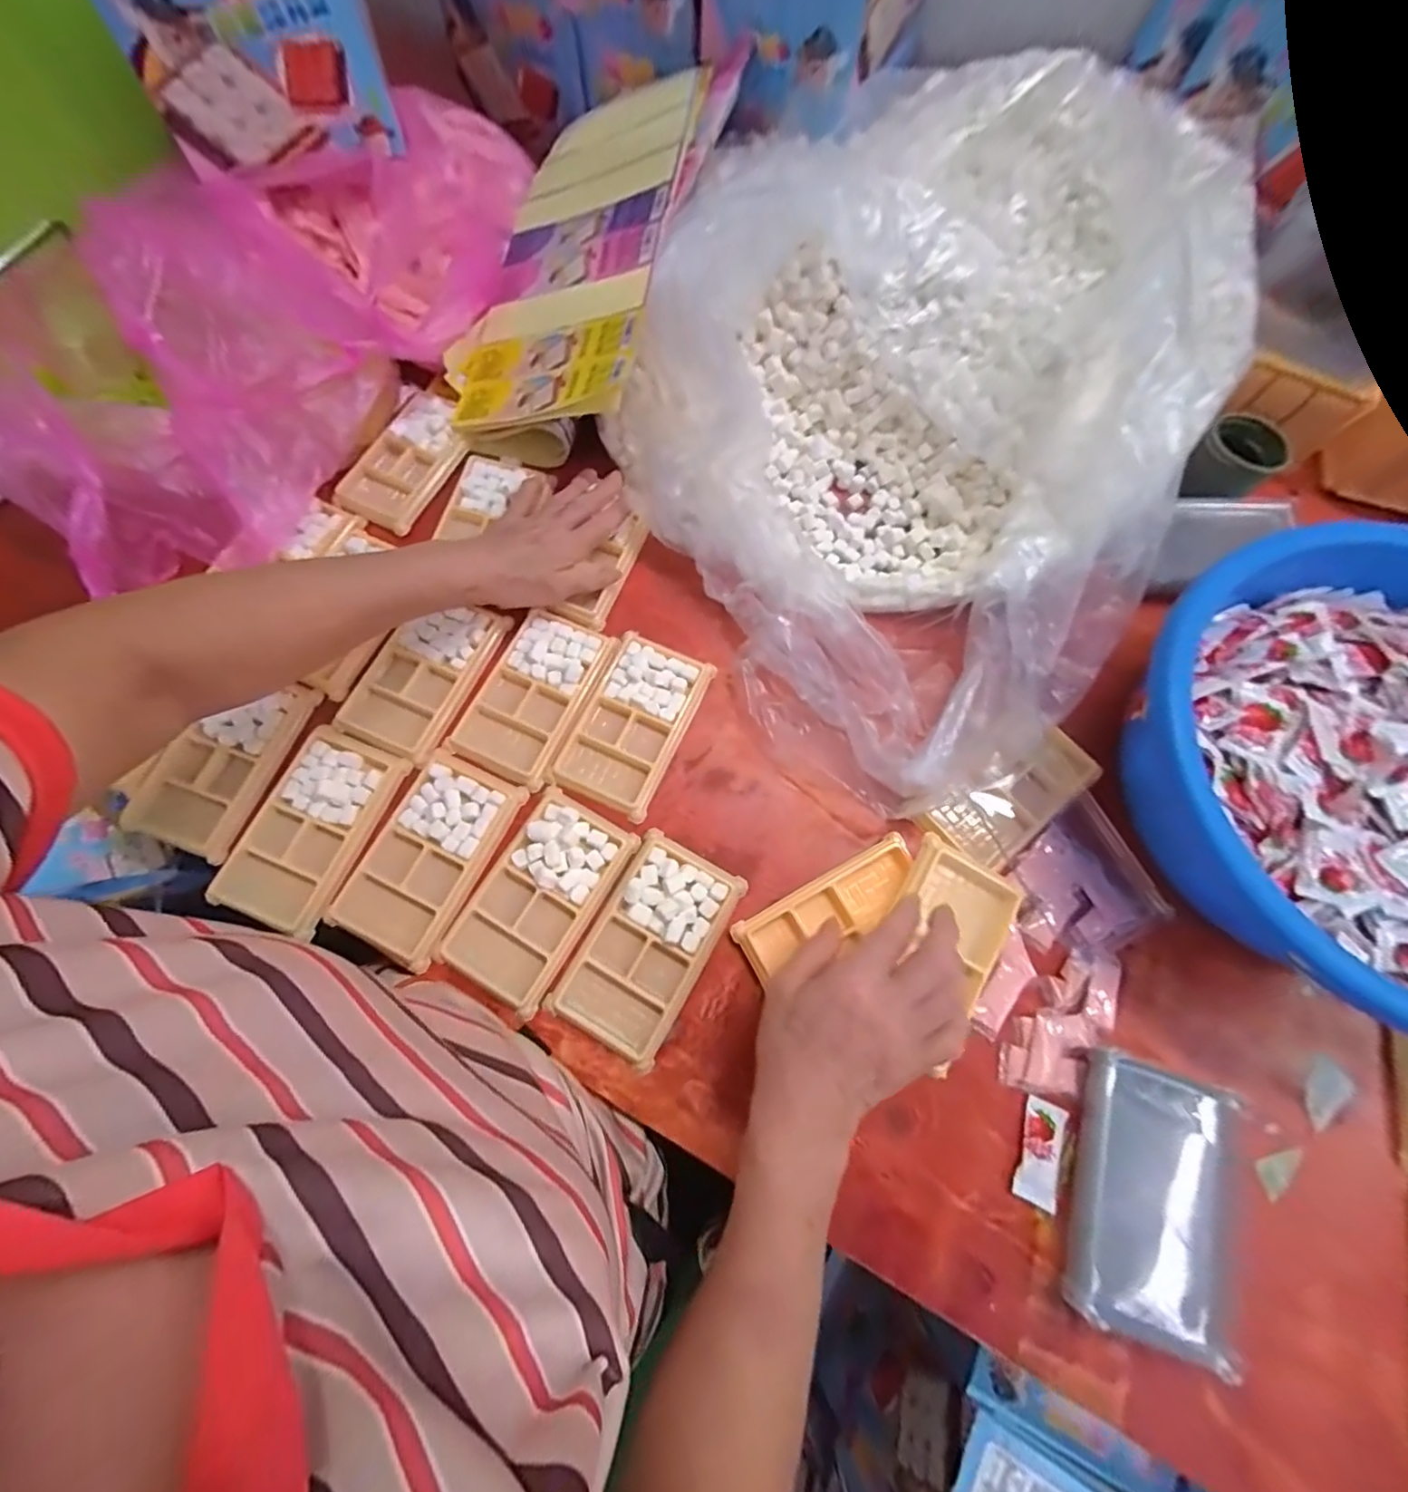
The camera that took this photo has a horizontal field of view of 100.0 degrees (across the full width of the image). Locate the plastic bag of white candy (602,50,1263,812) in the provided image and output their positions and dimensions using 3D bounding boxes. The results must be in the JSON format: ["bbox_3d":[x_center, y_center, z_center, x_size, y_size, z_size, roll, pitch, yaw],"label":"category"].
[{"bbox_3d":[0.186,-0.276,0.471,0.527,0.137,0.518,-38,76,-12],"label":"plastic bag of white candy"}]

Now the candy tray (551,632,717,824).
[{"bbox_3d":[-0.054,-0.019,0.454,0.075,0.012,0.135,24,73,7],"label":"candy tray"}]

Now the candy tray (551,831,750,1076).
[{"bbox_3d":[-0.037,0.135,0.401,0.078,0.016,0.135,29,74,8],"label":"candy tray"}]

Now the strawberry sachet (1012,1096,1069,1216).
[{"bbox_3d":[0.211,0.255,0.369,0.023,0.005,0.057,23,73,6],"label":"strawberry sachet"}]

